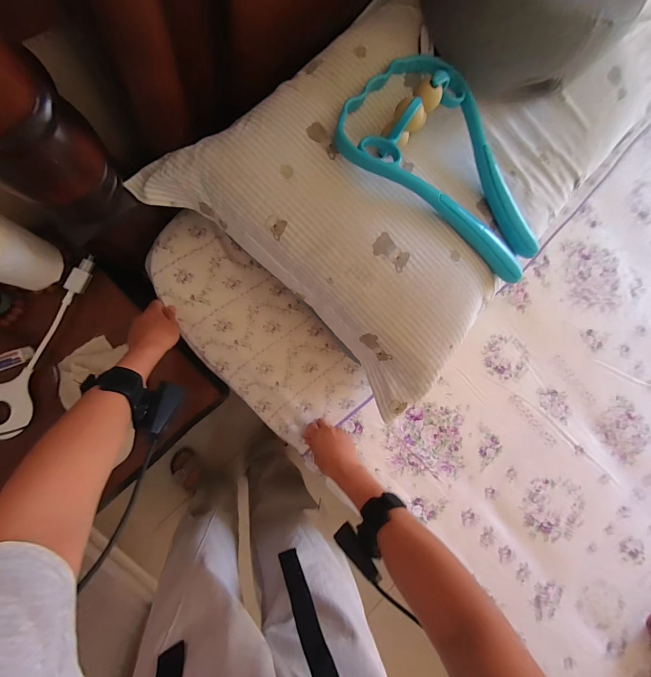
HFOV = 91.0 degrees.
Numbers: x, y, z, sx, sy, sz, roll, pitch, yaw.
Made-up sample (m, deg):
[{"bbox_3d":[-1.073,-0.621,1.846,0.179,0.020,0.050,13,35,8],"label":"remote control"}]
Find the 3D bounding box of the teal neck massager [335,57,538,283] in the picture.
[{"bbox_3d":[0.172,-0.227,0.398,0.304,0.060,0.183,34,82,-11],"label":"teal neck massager"}]

